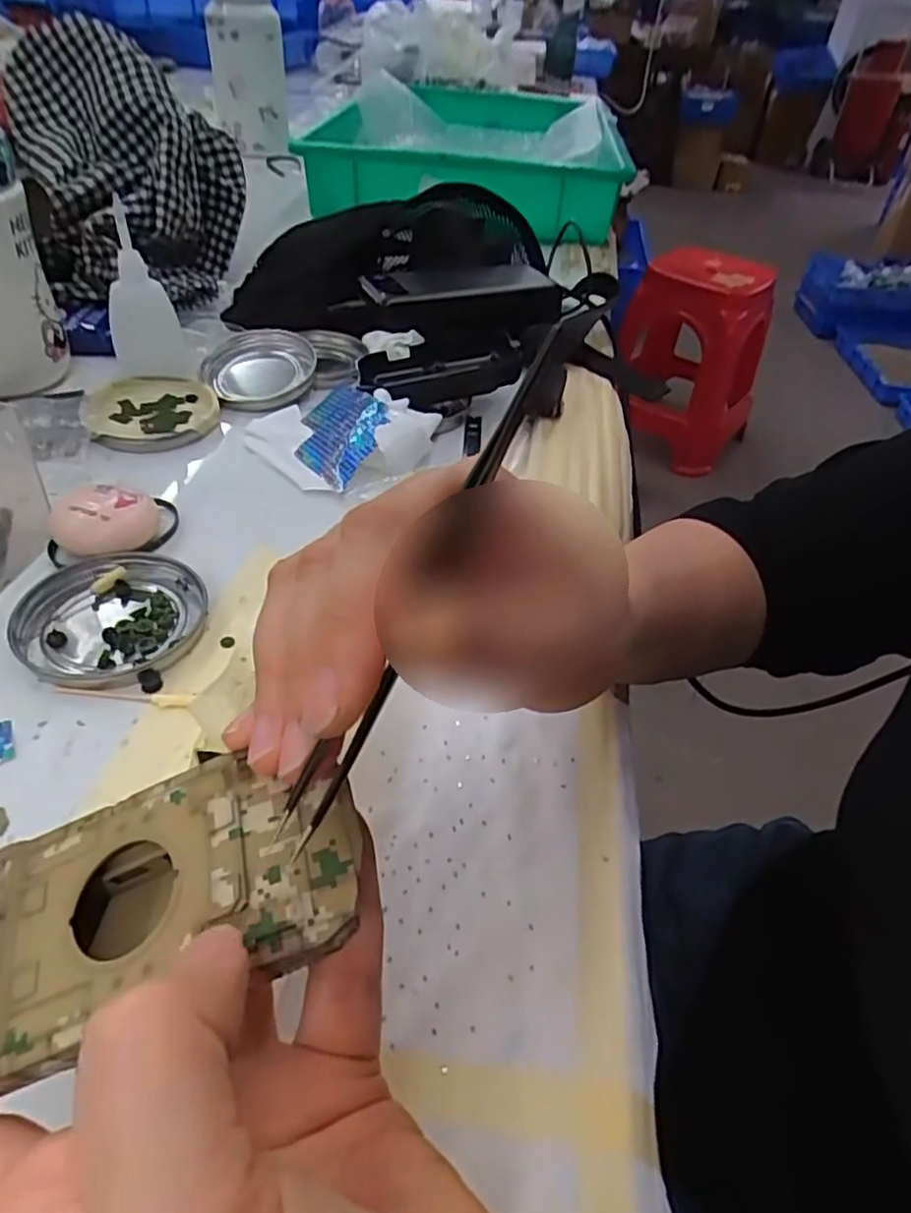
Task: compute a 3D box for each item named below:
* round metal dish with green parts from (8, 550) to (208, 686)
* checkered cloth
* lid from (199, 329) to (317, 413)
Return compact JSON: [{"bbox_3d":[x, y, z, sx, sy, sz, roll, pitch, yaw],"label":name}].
[{"bbox_3d":[-0.154,0.004,0.312,0.077,0.009,0.077,4,43,-4],"label":"round metal dish with green parts"},{"bbox_3d":[-0.256,-0.349,0.557,0.157,0.162,0.197,-12,47,-20],"label":"checkered cloth"},{"bbox_3d":[-0.137,-0.168,0.483,0.076,0.019,0.077,-4,44,-12],"label":"lid"}]

